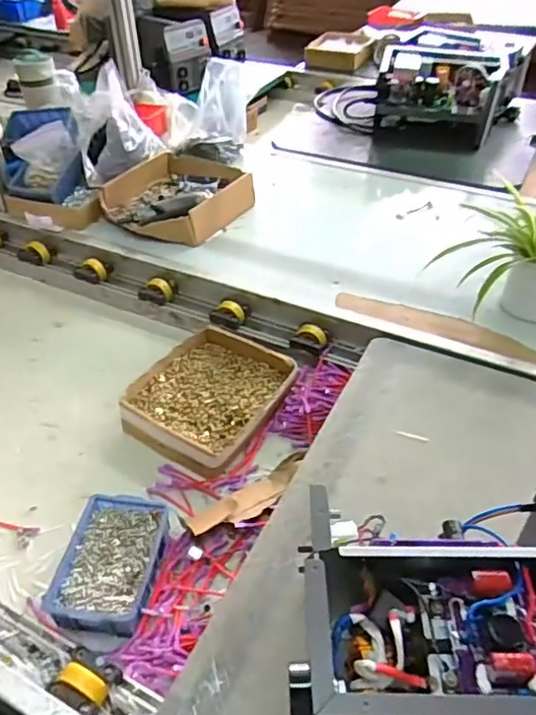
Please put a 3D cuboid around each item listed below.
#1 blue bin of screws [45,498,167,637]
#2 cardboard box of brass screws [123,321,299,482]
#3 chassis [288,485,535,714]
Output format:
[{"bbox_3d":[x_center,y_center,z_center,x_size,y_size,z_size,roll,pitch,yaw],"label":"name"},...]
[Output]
[{"bbox_3d":[-0.176,0.234,0.653,0.102,0.046,0.152,6,43,8],"label":"blue bin of screws"},{"bbox_3d":[-0.085,0.056,0.851,0.201,0.048,0.227,21,47,23],"label":"cardboard box of brass screws"},{"bbox_3d":[0.130,0.225,0.464,0.214,0.154,0.186,1,42,3],"label":"chassis"}]

